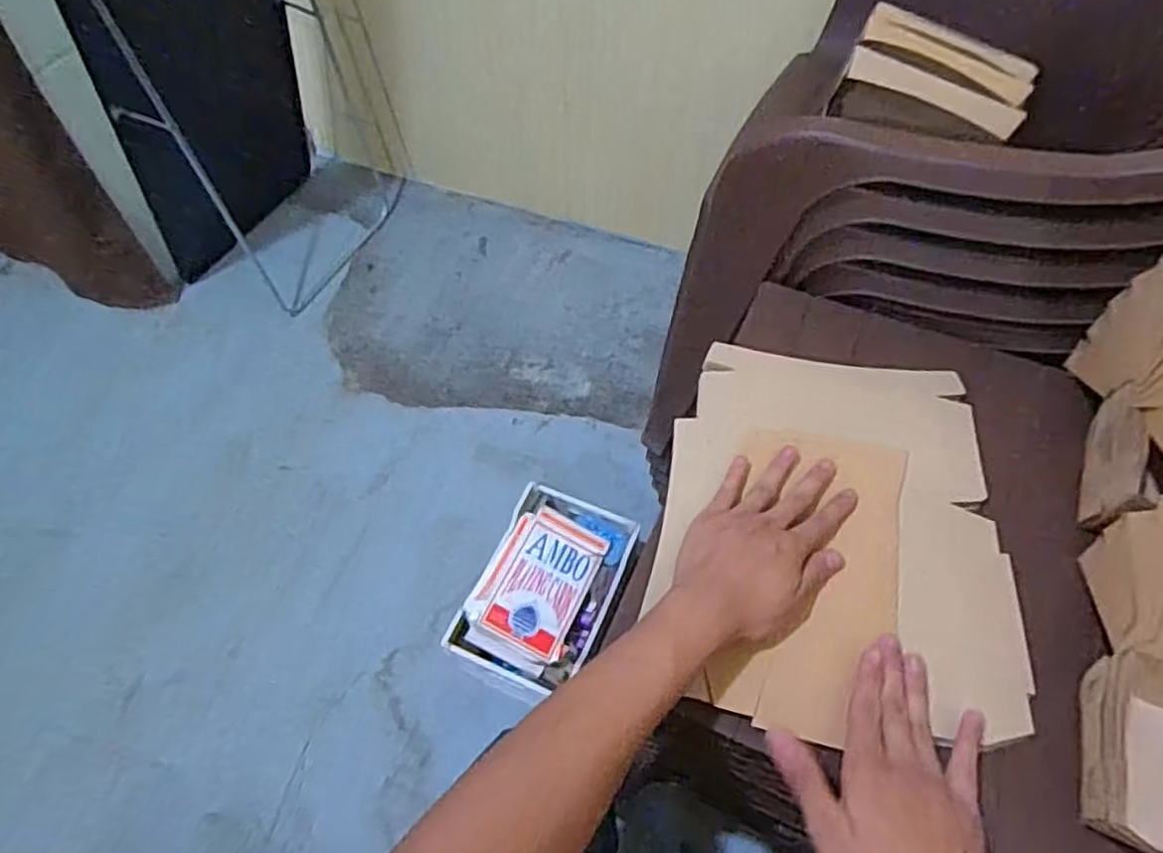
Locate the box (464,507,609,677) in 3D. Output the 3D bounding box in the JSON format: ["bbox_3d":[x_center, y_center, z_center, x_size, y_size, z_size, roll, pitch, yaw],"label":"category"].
[{"bbox_3d":[-0.069,0.239,1.059,0.144,0.032,0.229,21,59,13],"label":"box"}]

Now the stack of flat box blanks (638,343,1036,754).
[{"bbox_3d":[0.198,0.073,0.570,0.267,0.016,0.335,6,57,4],"label":"stack of flat box blanks"}]

